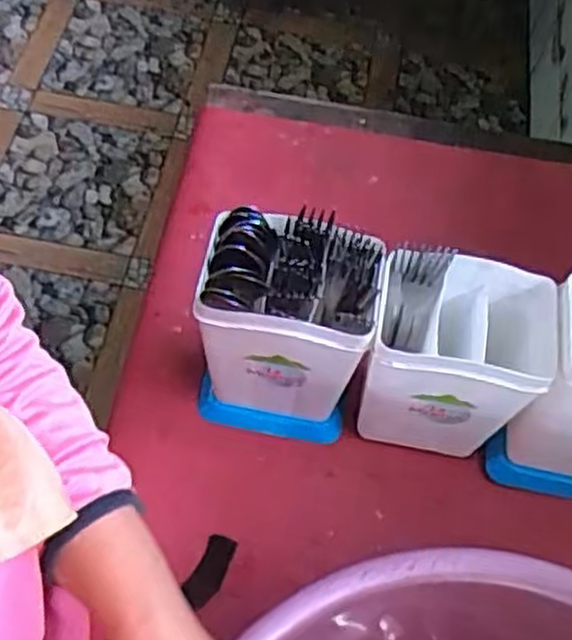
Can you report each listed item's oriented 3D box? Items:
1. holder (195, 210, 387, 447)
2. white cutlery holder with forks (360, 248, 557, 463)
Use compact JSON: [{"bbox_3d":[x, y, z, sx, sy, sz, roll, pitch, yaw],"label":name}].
[{"bbox_3d":[-0.001,0.012,0.609,0.119,0.184,0.083,11,58,3],"label":"holder"},{"bbox_3d":[0.127,0.039,0.617,0.130,0.168,0.086,10,58,3],"label":"white cutlery holder with forks"}]

